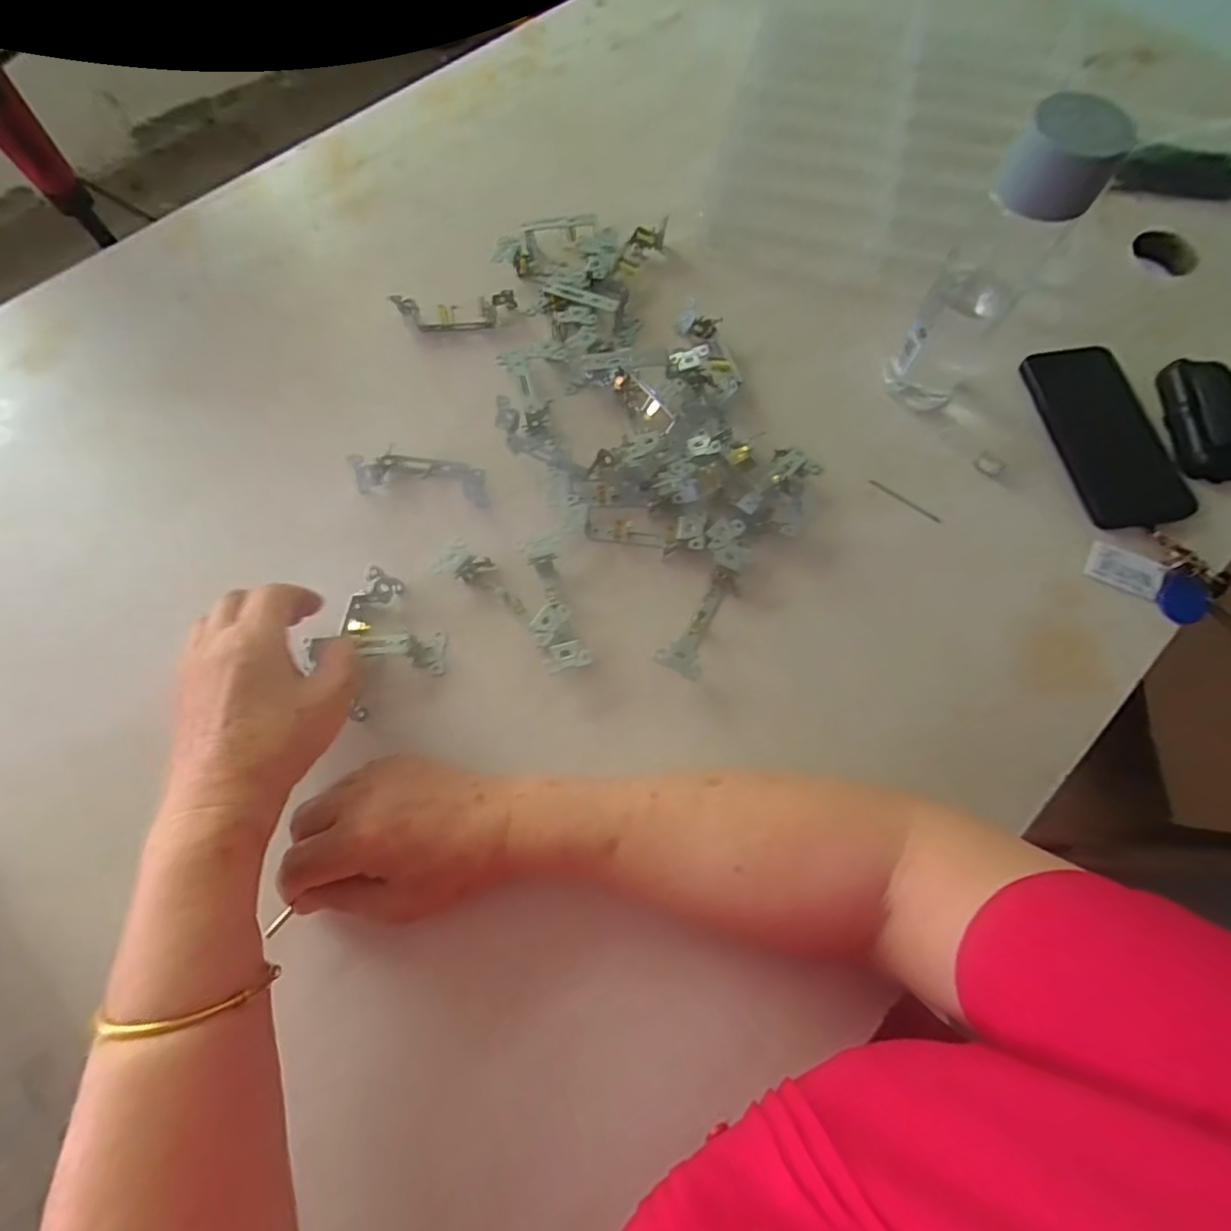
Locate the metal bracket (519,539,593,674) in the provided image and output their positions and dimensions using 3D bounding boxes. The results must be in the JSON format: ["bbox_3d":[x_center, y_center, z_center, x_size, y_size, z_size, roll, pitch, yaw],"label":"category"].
[{"bbox_3d":[-0.046,-0.006,0.432,0.033,0.020,0.099,-16,69,-5],"label":"metal bracket"}]

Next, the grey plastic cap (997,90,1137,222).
[{"bbox_3d":[0.246,-0.250,0.329,0.050,0.039,0.050,0,69,1],"label":"grey plastic cap"}]

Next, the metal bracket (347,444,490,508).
[{"bbox_3d":[-0.150,-0.113,0.470,0.103,0.025,0.036,7,69,4],"label":"metal bracket"}]

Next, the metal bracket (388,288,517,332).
[{"bbox_3d":[-0.142,-0.273,0.536,0.104,0.024,0.031,-1,69,1],"label":"metal bracket"}]

